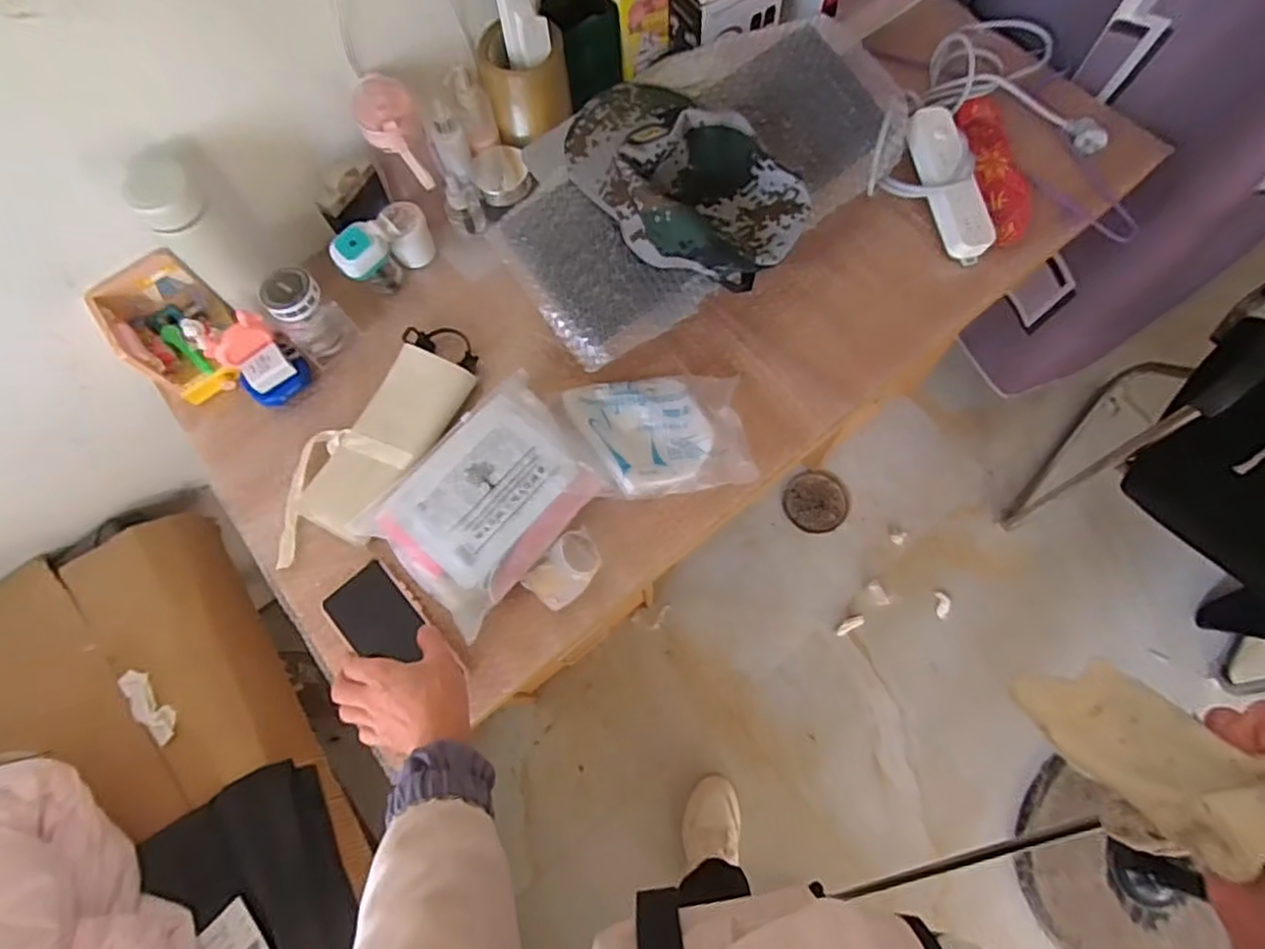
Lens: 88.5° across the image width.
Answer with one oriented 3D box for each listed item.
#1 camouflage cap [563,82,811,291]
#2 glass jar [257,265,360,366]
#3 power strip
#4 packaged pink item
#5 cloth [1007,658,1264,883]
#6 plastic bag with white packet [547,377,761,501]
[{"bbox_3d":[0.047,-0.313,0.706,0.281,0.076,0.169,42,78,14],"label":"camouflage cap"},{"bbox_3d":[-0.388,-0.191,0.774,0.068,0.089,0.066,-44,75,-11],"label":"glass jar"},{"bbox_3d":[0.398,-0.363,0.807,0.057,0.032,0.195,-18,89,-4],"label":"power strip"},{"bbox_3d":[-0.155,0.023,0.704,0.176,0.046,0.239,40,77,14],"label":"packaged pink item"},{"bbox_3d":[0.291,0.160,0.369,0.058,0.164,0.072,-9,94,-1],"label":"cloth"},{"bbox_3d":[0.020,-0.045,0.737,0.210,0.056,0.146,-6,71,0],"label":"plastic bag with white packet"}]

